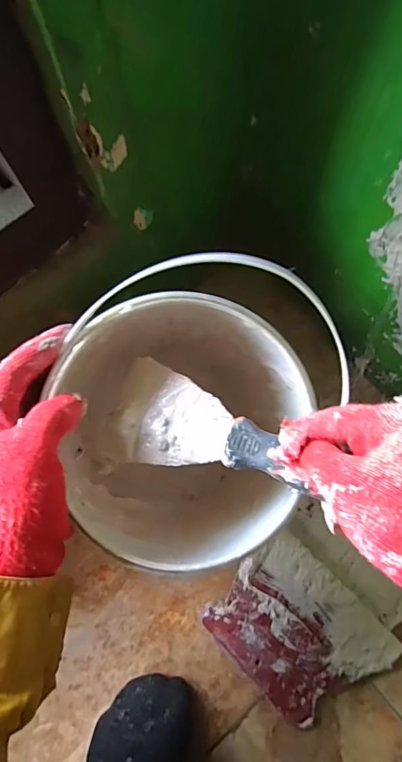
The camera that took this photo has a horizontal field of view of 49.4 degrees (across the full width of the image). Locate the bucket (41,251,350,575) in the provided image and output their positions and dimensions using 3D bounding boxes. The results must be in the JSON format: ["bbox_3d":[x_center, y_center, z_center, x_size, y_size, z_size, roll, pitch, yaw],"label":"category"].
[{"bbox_3d":[-0.016,0.046,0.372,0.177,0.228,0.195,-41,76,-9],"label":"bucket"}]

